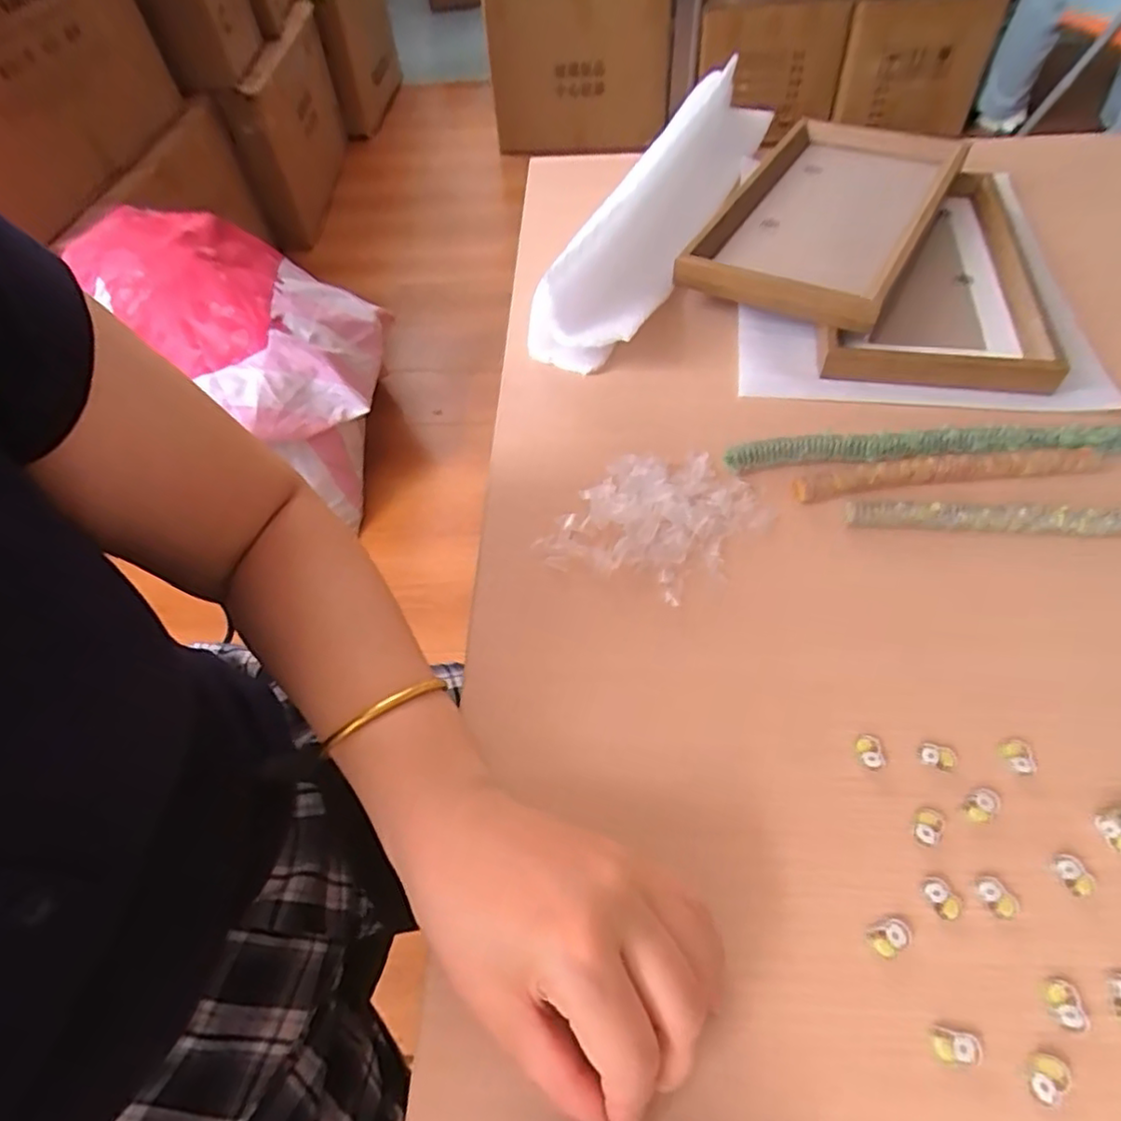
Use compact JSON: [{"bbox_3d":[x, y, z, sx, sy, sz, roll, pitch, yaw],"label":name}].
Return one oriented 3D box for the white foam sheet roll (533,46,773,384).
[{"bbox_3d":[0.107,-0.302,0.539,0.074,0.093,0.409,25,59,19],"label":"white foam sheet roll"}]

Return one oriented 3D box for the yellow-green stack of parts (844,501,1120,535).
[{"bbox_3d":[0.246,-0.025,0.365,0.160,0.016,0.013,4,55,5],"label":"yellow-green stack of parts"}]

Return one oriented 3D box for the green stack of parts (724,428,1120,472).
[{"bbox_3d":[0.252,-0.067,0.397,0.295,0.018,0.019,0,55,3],"label":"green stack of parts"}]

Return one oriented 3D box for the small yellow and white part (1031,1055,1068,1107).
[{"bbox_3d":[0.172,0.184,0.231,0.010,0.005,0.015,24,59,18],"label":"small yellow and white part"}]

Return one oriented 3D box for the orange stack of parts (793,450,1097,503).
[{"bbox_3d":[0.225,-0.052,0.386,0.172,0.016,0.014,-5,54,-1],"label":"orange stack of parts"}]

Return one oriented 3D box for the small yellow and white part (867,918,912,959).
[{"bbox_3d":[0.131,0.149,0.259,0.016,0.004,0.011,-20,56,-12],"label":"small yellow and white part"}]

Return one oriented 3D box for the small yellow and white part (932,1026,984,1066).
[{"bbox_3d":[0.145,0.177,0.237,0.017,0.004,0.011,8,55,8],"label":"small yellow and white part"}]

